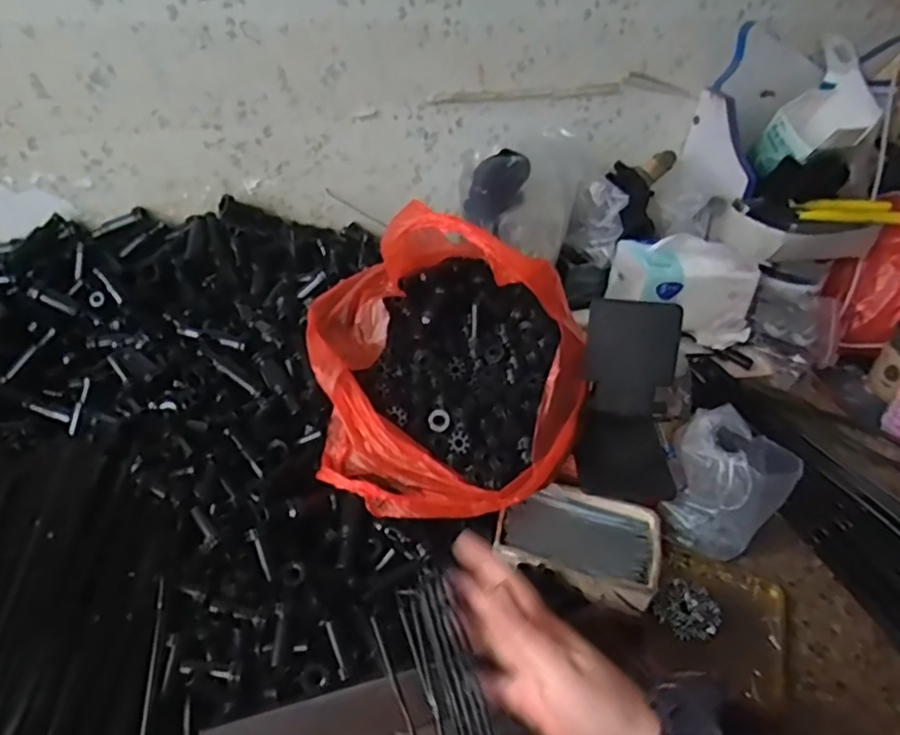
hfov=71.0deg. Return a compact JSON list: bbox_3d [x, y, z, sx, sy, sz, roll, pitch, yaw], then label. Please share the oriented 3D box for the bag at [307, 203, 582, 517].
[{"bbox_3d":[0.004,-0.018,0.519,0.228,0.158,0.218,-7,40,-15],"label":"bag"}]

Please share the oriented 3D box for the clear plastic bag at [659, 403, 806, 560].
[{"bbox_3d":[0.241,0.096,0.554,0.097,0.074,0.118,30,44,28],"label":"clear plastic bag"}]

